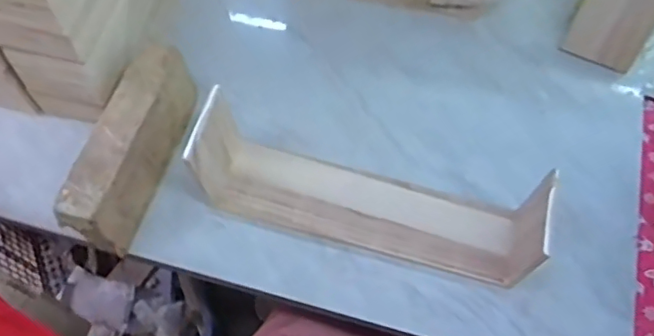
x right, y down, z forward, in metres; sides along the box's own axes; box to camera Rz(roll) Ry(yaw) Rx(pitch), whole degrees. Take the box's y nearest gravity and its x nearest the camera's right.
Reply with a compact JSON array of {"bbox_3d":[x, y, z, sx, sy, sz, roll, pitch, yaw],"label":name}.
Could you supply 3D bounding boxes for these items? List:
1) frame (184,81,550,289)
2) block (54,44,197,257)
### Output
[{"bbox_3d":[0.059,0.025,0.584,0.374,0.112,0.105,11,65,4],"label":"frame"},{"bbox_3d":[-0.203,-0.022,0.600,0.051,0.096,0.214,17,66,6],"label":"block"}]

